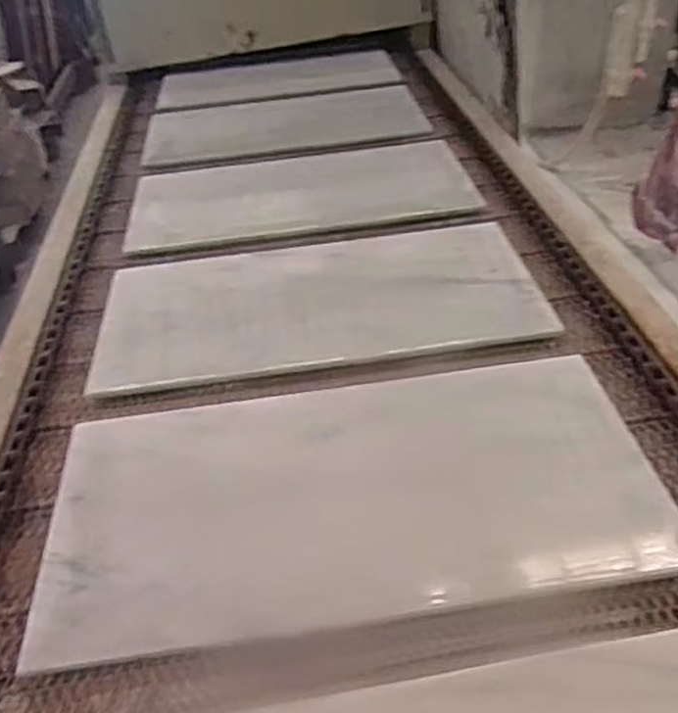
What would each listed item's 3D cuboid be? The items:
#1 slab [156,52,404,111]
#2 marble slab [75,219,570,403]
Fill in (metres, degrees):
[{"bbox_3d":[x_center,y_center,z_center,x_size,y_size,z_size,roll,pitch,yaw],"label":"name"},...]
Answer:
[{"bbox_3d":[-0.150,-0.668,1.739,0.556,0.031,0.237,-8,37,-3],"label":"slab"},{"bbox_3d":[-0.029,-0.082,1.010,0.589,0.027,0.302,-8,37,-2],"label":"marble slab"}]

